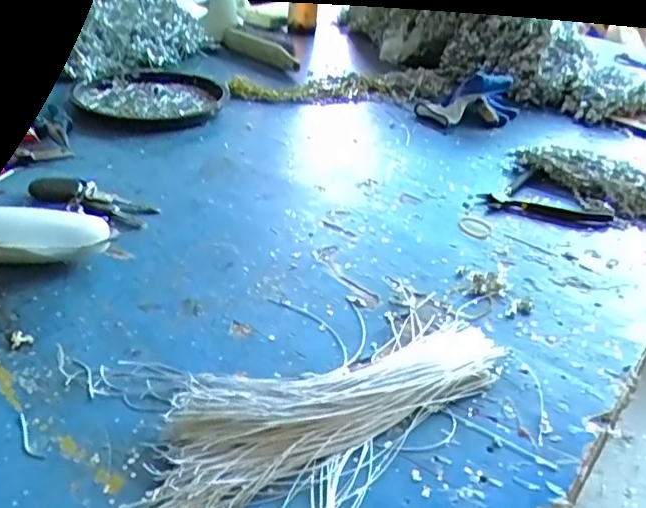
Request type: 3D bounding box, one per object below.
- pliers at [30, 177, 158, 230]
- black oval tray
[{"bbox_3d":[-0.236,-0.059,0.610,0.135,0.017,0.048,17,33,17],"label":"pliers"},{"bbox_3d":[-0.255,-0.242,0.904,0.212,0.019,0.219,-2,33,-14],"label":"black oval tray"}]

